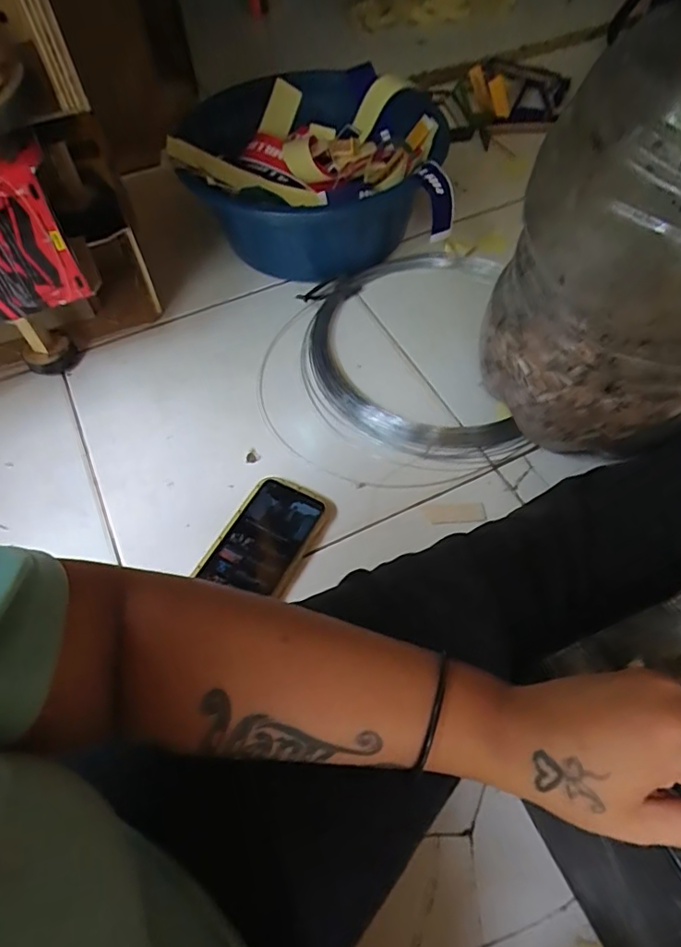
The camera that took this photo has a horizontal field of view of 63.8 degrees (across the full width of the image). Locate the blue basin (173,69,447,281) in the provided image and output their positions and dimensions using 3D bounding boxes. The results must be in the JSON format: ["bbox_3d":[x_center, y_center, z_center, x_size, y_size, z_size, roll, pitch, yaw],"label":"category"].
[{"bbox_3d":[-0.028,-0.410,0.773,0.356,0.144,0.341,12,59,8],"label":"blue basin"}]

